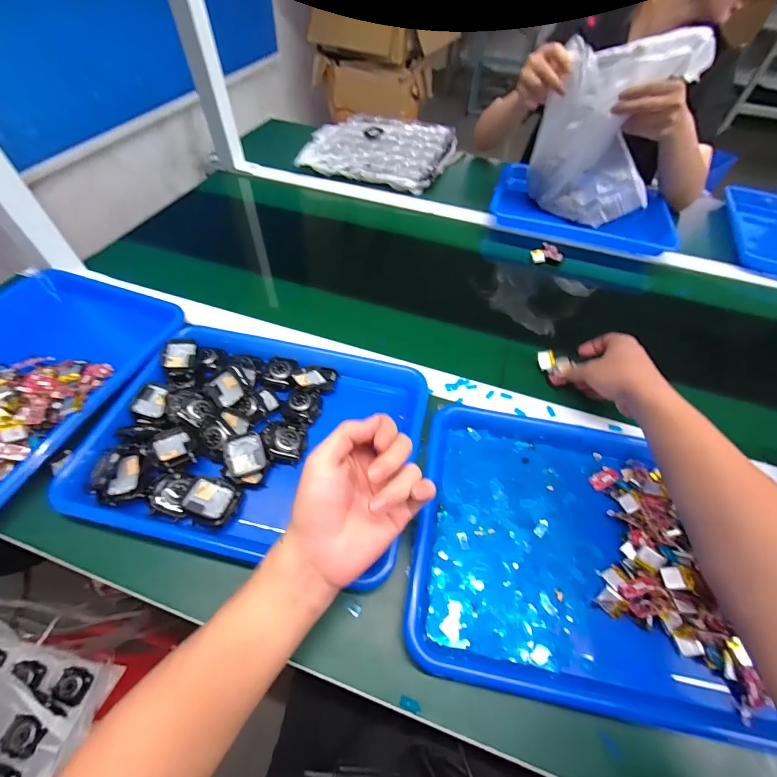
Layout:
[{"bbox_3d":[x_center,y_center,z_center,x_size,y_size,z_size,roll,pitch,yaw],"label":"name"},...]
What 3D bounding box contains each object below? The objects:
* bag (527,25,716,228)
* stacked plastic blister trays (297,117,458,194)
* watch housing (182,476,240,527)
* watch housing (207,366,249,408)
[{"bbox_3d":[0.367,-0.426,0.614,0.097,0.249,0.208,-34,63,-24],"label":"bag"},{"bbox_3d":[-0.011,-0.575,0.869,0.314,0.042,0.317,13,55,6],"label":"stacked plastic blister trays"},{"bbox_3d":[-0.174,0.110,0.357,0.046,0.013,0.041,10,55,4],"label":"watch housing"},{"bbox_3d":[-0.186,-0.001,0.427,0.043,0.014,0.039,-40,84,-12],"label":"watch housing"}]

